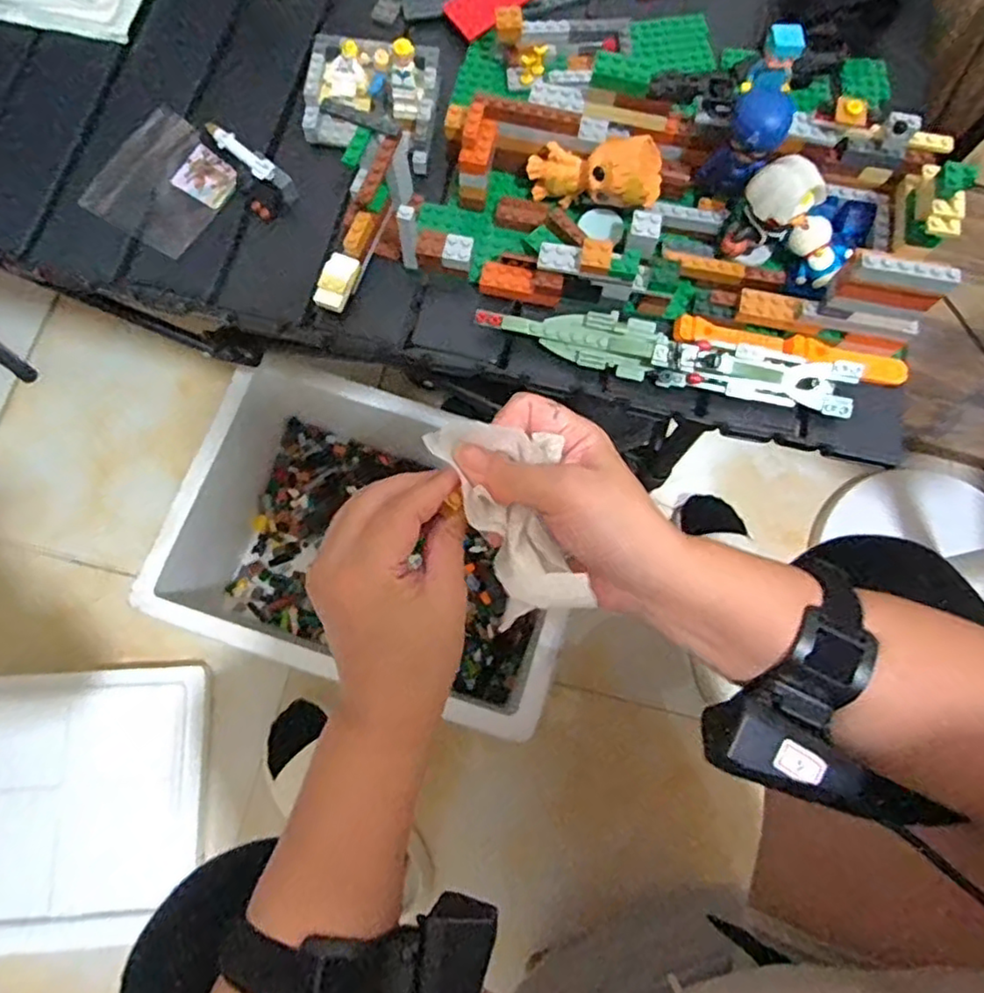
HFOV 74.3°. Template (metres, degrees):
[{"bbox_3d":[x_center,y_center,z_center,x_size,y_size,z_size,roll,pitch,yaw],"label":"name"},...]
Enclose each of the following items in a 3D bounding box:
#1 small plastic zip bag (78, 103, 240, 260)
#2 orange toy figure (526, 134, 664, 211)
[{"bbox_3d":[-0.206,-0.199,0.412,0.074,0.005,0.083,33,77,2],"label":"small plastic zip bag"},{"bbox_3d":[0.060,-0.191,0.385,0.078,0.035,0.040,16,74,28],"label":"orange toy figure"}]

